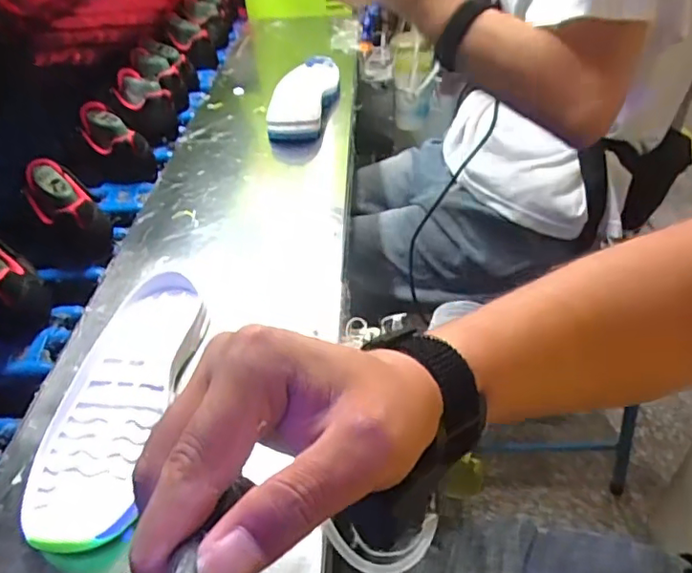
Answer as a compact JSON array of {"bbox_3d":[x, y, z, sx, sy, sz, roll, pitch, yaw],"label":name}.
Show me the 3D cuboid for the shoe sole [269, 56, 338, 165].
[{"bbox_3d":[-0.062,-0.271,0.837,0.104,0.049,0.230,0,43,-3],"label":"shoe sole"}]

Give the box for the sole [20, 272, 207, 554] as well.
[{"bbox_3d":[-0.174,0.083,0.436,0.089,0.026,0.238,5,43,3],"label":"sole"}]

